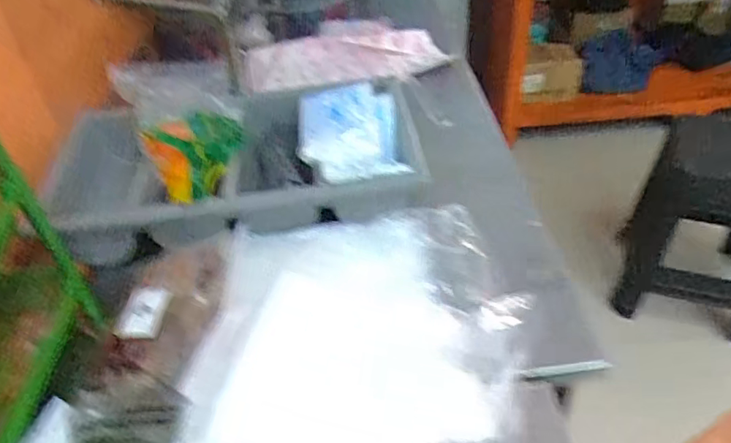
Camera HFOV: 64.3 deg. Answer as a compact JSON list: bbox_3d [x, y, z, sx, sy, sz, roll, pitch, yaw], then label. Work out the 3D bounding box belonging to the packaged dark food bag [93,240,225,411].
[{"bbox_3d":[-0.212,0.101,0.621,0.101,0.029,0.199,1,41,7],"label":"packaged dark food bag"}]

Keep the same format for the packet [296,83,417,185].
[{"bbox_3d":[-0.020,-0.116,0.787,0.135,0.052,0.200,-7,41,-2],"label":"packet"}]

